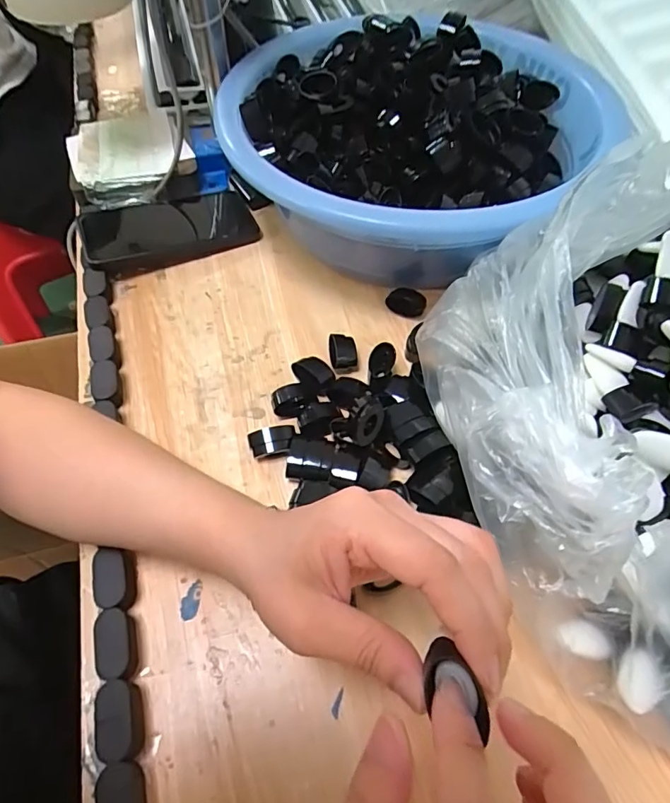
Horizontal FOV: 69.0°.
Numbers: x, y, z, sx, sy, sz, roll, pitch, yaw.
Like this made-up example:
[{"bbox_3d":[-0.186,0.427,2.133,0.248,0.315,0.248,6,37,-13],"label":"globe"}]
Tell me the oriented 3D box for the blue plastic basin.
[{"bbox_3d":[0.083,-0.248,0.467,0.314,0.108,0.337,0,58,0],"label":"blue plastic basin"}]

